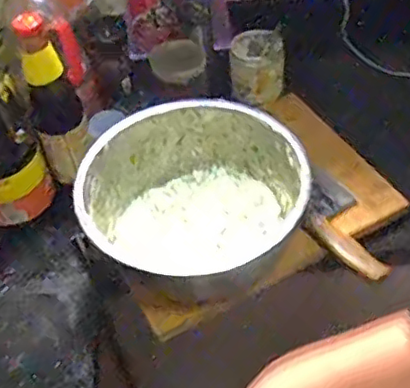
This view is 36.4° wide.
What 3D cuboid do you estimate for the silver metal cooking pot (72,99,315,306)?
[{"bbox_3d":[-0.019,0.015,0.788,0.265,0.128,0.244,-3,49,3],"label":"silver metal cooking pot"}]

